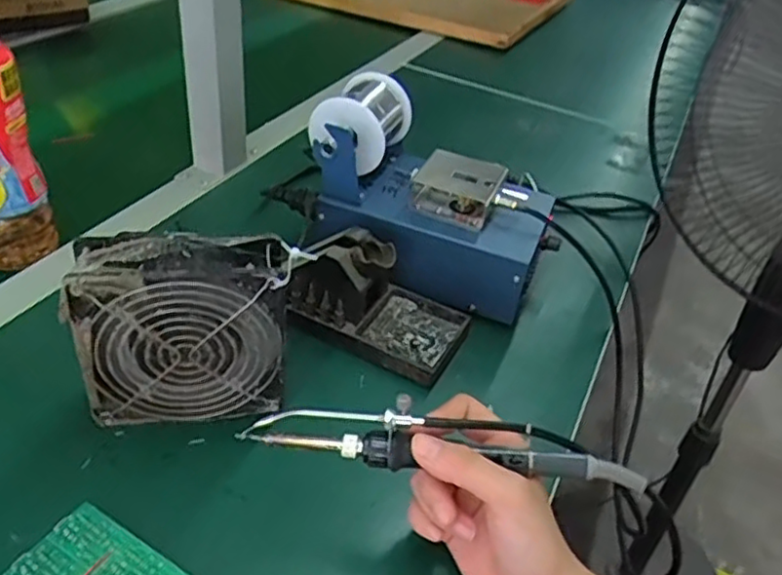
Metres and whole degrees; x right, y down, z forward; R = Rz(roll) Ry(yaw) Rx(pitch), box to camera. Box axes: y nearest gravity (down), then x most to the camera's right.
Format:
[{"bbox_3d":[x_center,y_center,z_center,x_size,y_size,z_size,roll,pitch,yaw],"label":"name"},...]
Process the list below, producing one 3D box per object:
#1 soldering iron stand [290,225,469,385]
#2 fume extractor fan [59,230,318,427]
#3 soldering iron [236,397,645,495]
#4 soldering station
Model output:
[{"bbox_3d":[-0.005,0.003,0.513,0.123,0.068,0.077,21,40,17],"label":"soldering iron stand"},{"bbox_3d":[-0.124,0.026,0.420,0.122,0.117,0.042,-3,39,-13],"label":"fume extractor fan"},{"bbox_3d":[0.029,0.080,0.358,0.206,0.036,0.022,9,38,1],"label":"soldering iron"},{"bbox_3d":[0.032,-0.073,0.565,0.200,0.131,0.130,17,39,11],"label":"soldering station"}]

